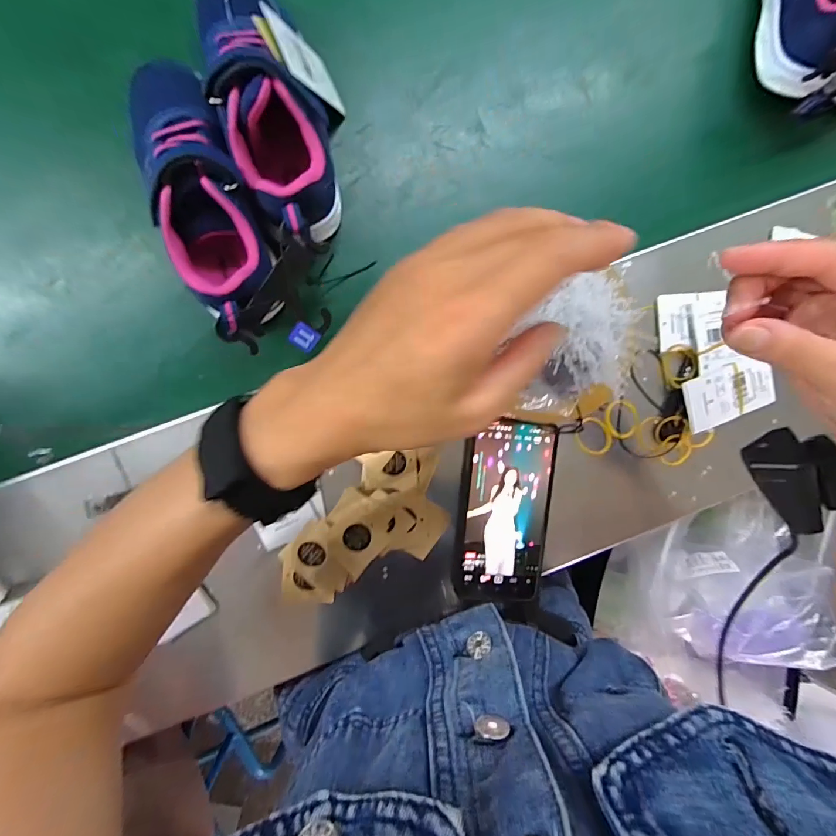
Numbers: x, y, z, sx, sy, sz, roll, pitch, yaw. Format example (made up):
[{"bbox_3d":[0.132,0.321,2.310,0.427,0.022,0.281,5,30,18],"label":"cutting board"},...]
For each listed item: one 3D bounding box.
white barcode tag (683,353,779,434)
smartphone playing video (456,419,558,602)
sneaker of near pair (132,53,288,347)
[{"bbox_3d":[0.269,-0.022,0.360,0.075,0.006,0.048,-25,105,2],"label":"white barcode tag"},{"bbox_3d":[0.075,0.080,0.356,0.075,0.016,0.153,3,95,-7],"label":"smartphone playing video"},{"bbox_3d":[-0.158,-0.163,0.312,0.066,0.086,0.203,-19,97,-4],"label":"sneaker of near pair"}]

